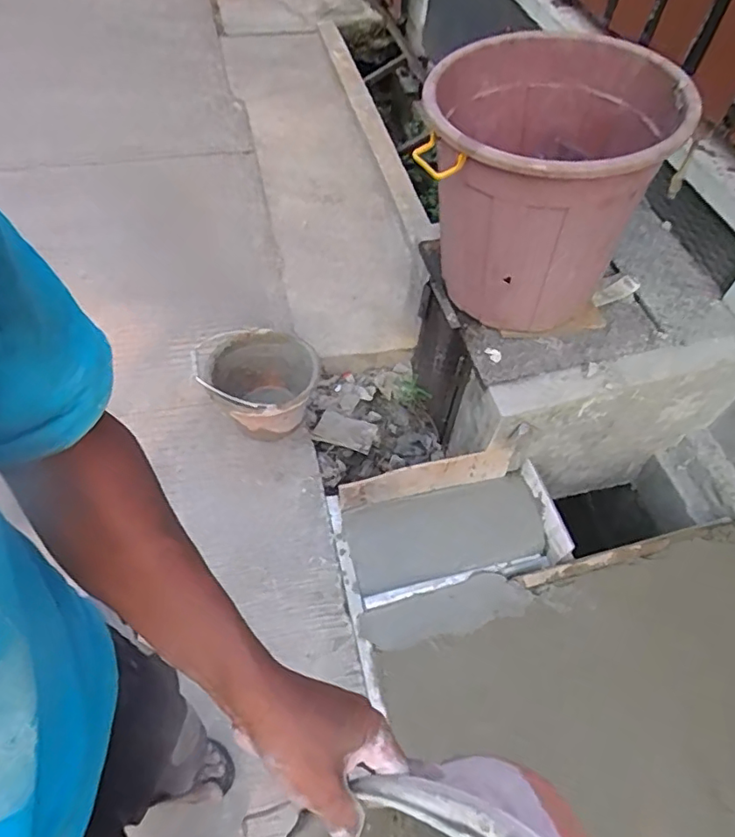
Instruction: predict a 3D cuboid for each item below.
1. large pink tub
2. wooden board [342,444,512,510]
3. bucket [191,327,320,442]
[{"bbox_3d":[0.341,-0.481,1.199,0.448,0.456,0.490,1,54,-1],"label":"large pink tub"},{"bbox_3d":[0.132,0.141,1.317,0.397,0.143,0.022,-10,55,-9],"label":"wooden board"},{"bbox_3d":[-0.275,-0.077,1.431,0.295,0.194,0.242,13,55,7],"label":"bucket"}]

